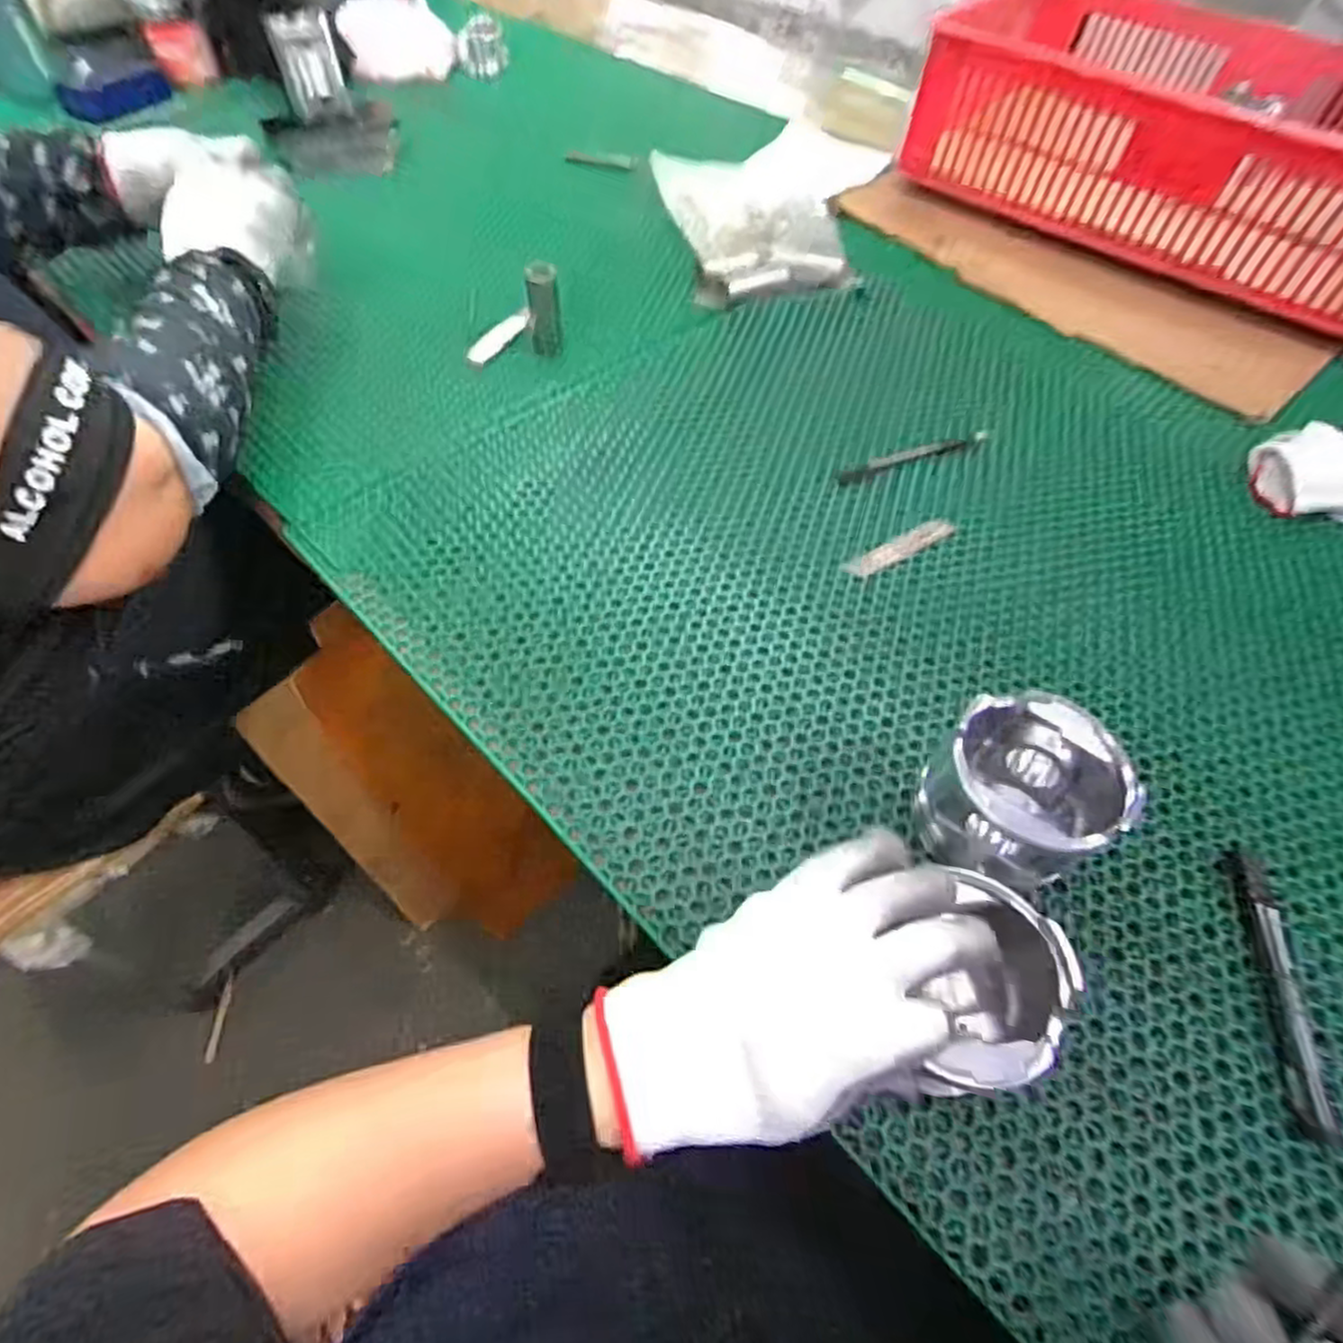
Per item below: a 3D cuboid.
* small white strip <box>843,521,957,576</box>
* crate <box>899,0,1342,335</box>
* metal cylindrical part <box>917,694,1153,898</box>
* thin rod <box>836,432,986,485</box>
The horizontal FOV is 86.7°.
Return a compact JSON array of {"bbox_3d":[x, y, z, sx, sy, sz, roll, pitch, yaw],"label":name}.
[{"bbox_3d":[0.180,-0.098,0.560,0.097,0.009,0.019,-25,61,-18],"label":"small white strip"},{"bbox_3d":[0.622,-0.622,0.813,0.602,0.140,0.437,39,63,20],"label":"crate"},{"bbox_3d":[0.197,0.070,0.406,0.088,0.080,0.093,1,57,-2],"label":"metal cylindrical part"},{"bbox_3d":[0.212,-0.189,0.621,0.146,0.008,0.016,-17,59,-14],"label":"thin rod"}]

